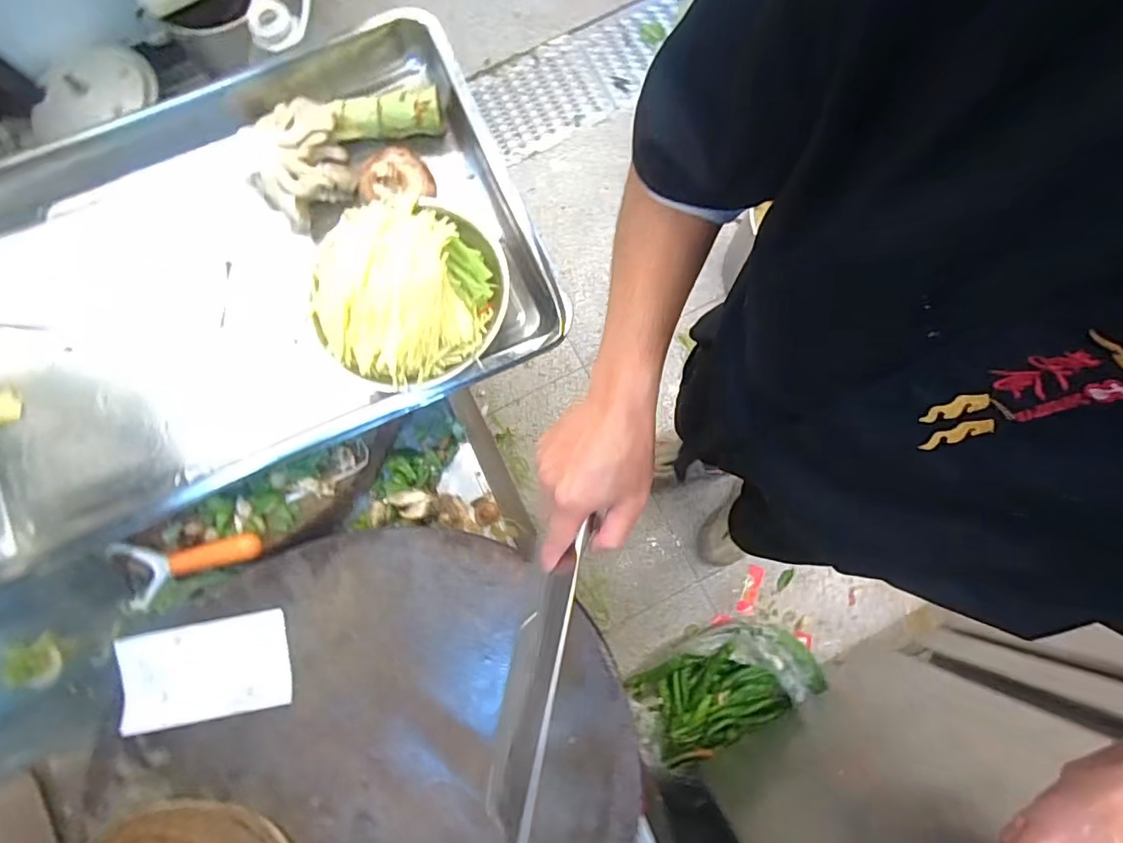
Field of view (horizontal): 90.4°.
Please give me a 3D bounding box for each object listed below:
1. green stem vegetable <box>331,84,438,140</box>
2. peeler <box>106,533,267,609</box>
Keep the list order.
[{"bbox_3d":[-0.180,-0.317,0.574,0.110,0.037,0.030,-5,80,0],"label":"green stem vegetable"},{"bbox_3d":[-0.348,0.140,0.525,0.137,0.028,0.060,-5,80,1],"label":"peeler"}]

